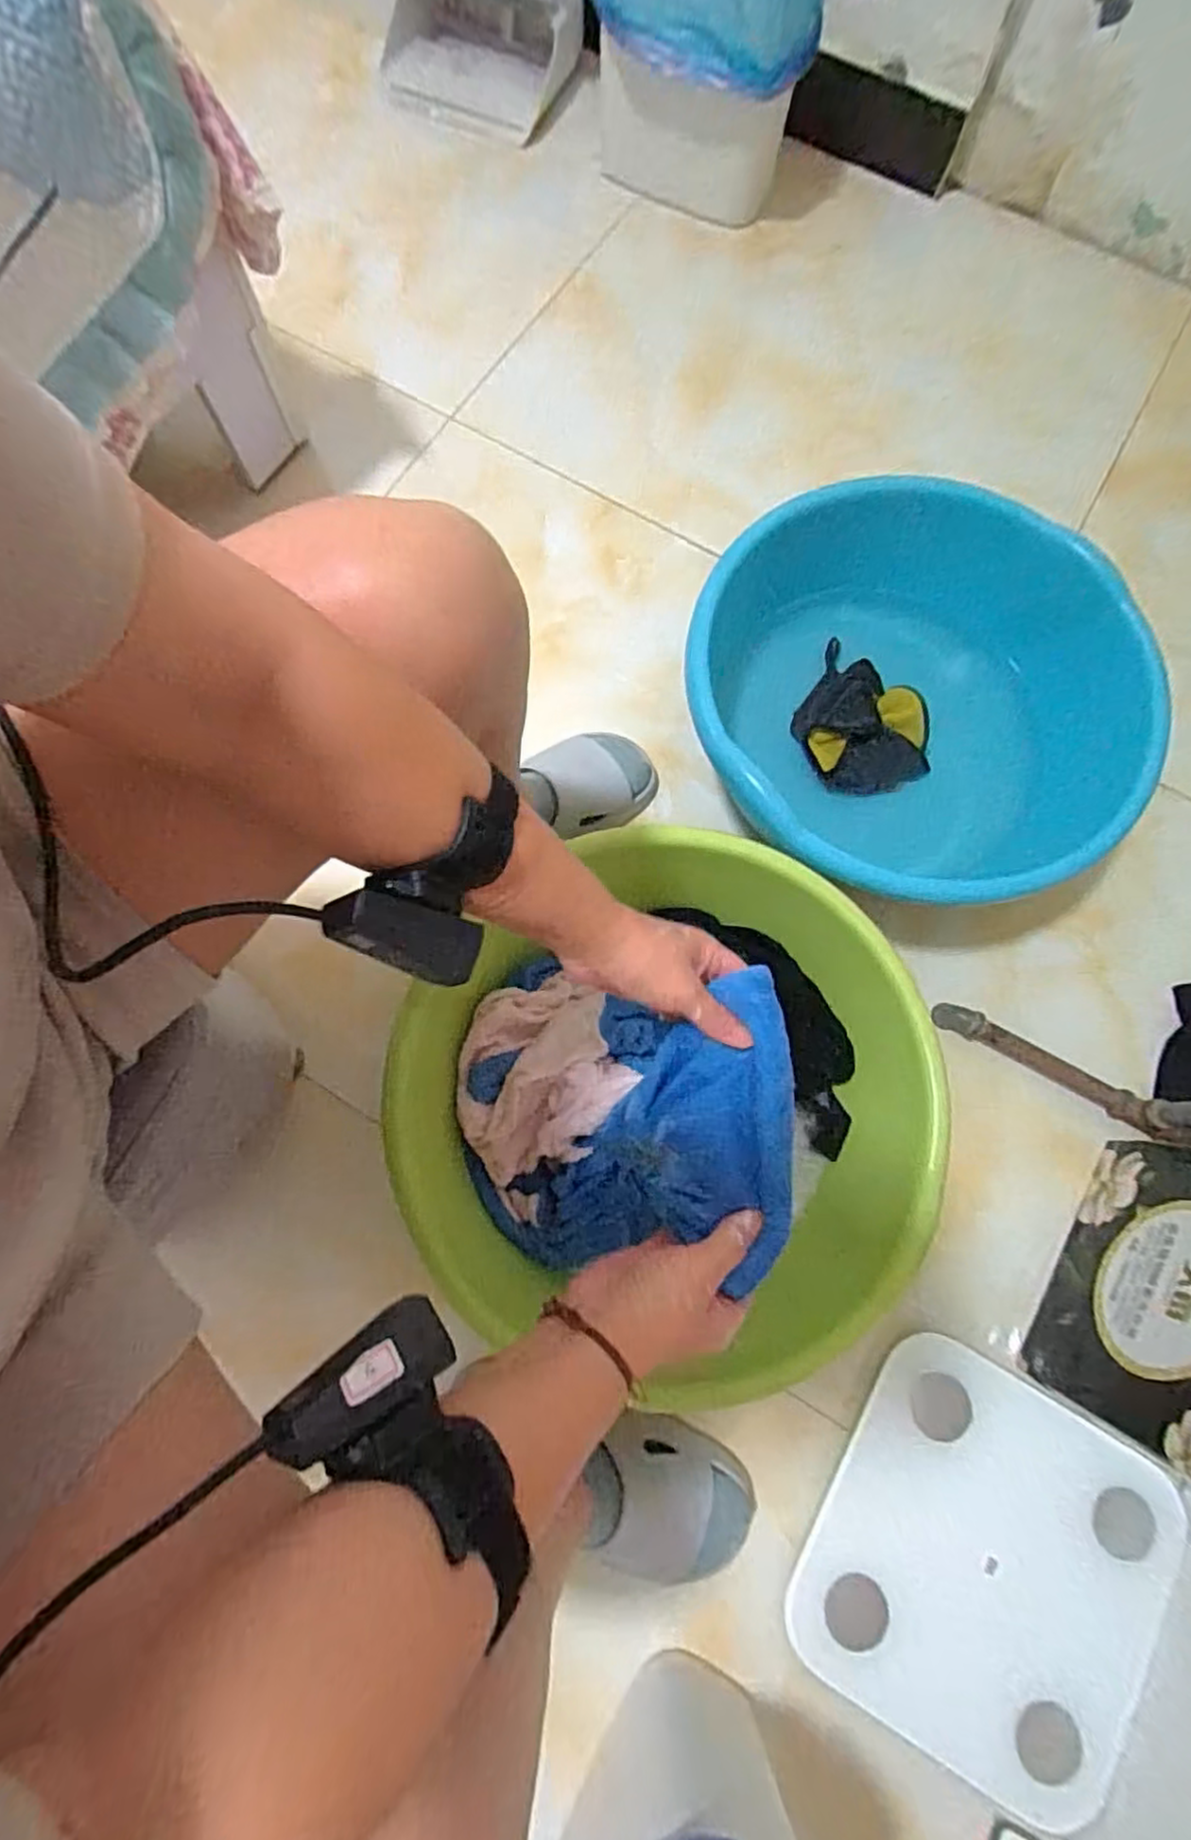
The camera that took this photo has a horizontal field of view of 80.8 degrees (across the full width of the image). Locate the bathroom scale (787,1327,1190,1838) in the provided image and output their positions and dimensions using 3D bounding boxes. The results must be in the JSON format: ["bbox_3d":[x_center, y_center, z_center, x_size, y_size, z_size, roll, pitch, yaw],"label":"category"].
[{"bbox_3d":[0.343,0.565,0.613,0.286,0.030,0.294,30,77,6],"label":"bathroom scale"}]

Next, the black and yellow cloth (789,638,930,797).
[{"bbox_3d":[0.311,-0.223,0.802,0.154,0.027,0.167,29,77,6],"label":"black and yellow cloth"}]

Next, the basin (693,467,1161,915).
[{"bbox_3d":[0.316,-0.224,0.746,0.407,0.164,0.412,0,76,-1],"label":"basin"}]

